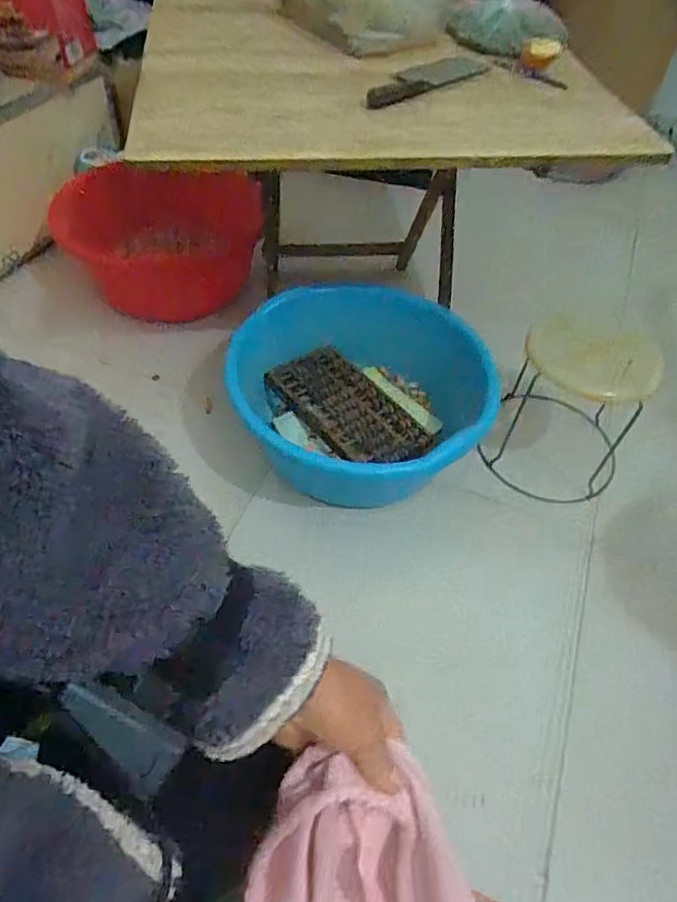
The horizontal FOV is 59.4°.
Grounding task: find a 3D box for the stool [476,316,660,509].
[{"bbox_3d":[0.454,-0.086,1.158,0.244,0.257,0.286,25,52,15],"label":"stool"}]

